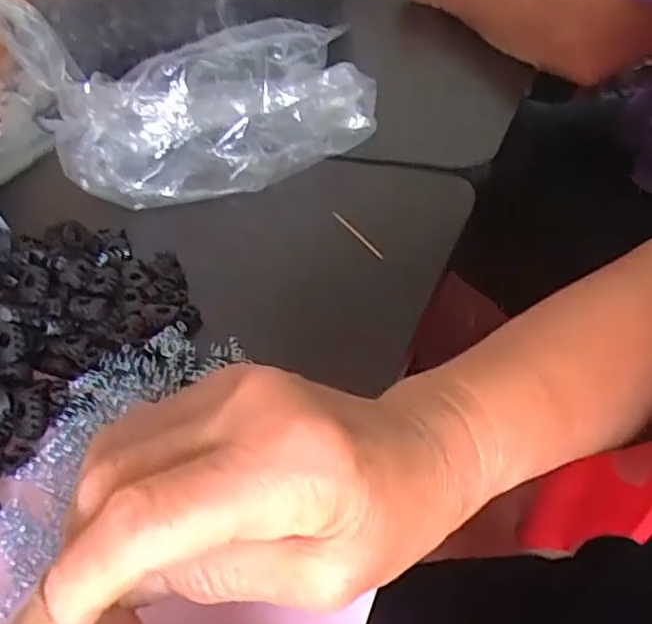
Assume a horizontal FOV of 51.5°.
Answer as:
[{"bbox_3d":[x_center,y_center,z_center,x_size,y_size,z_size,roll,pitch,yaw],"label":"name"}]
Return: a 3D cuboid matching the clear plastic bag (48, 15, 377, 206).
[{"bbox_3d":[-0.079,-0.153,0.501,0.233,0.068,0.130,-19,42,-15],"label":"clear plastic bag"}]

